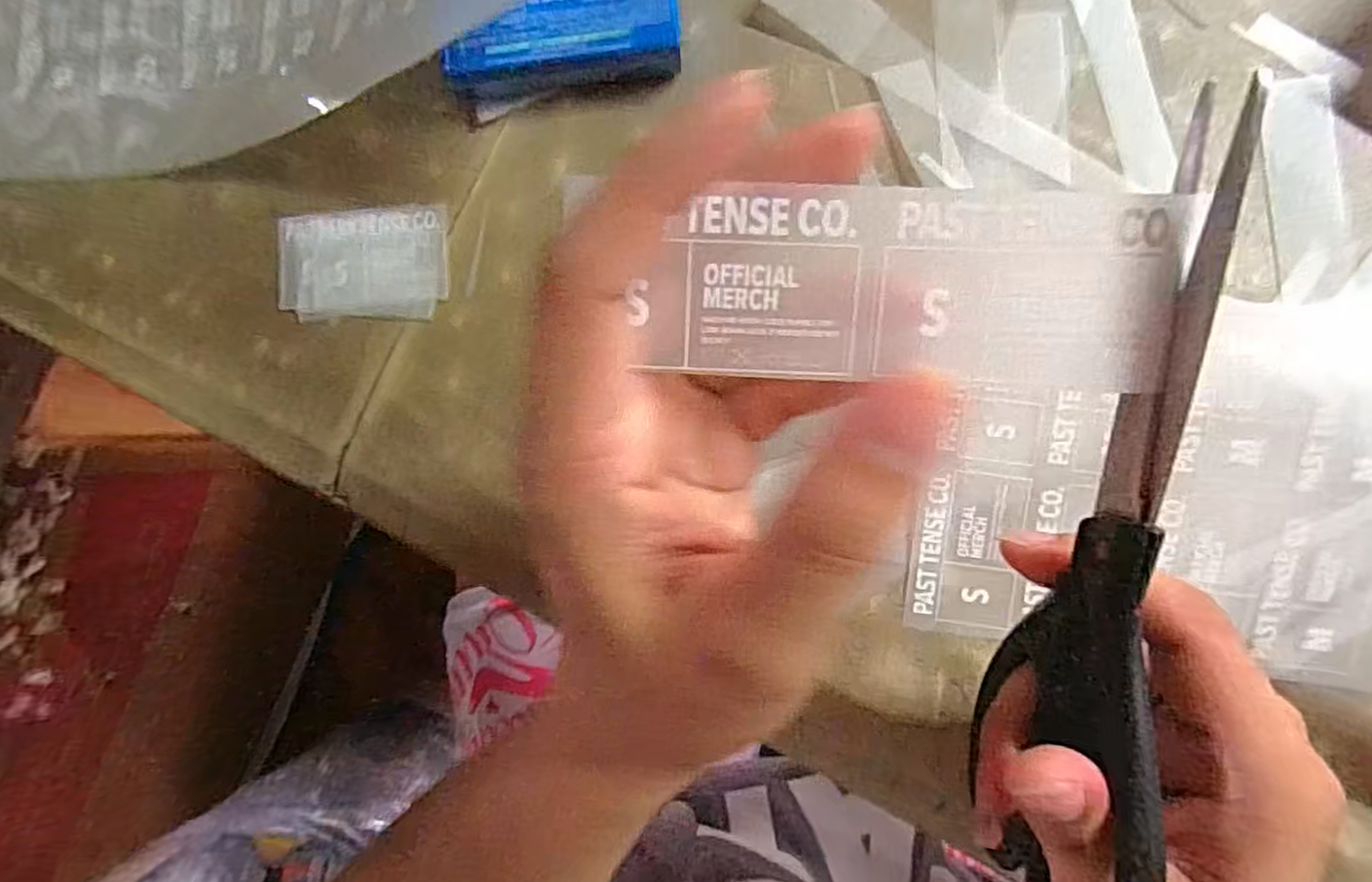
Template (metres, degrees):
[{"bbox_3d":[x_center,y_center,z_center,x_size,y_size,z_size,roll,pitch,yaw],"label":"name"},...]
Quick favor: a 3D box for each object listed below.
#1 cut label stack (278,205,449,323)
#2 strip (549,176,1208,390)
[{"bbox_3d":[-0.127,-0.069,0.276,0.070,0.004,0.042,0,89,7],"label":"cut label stack"},{"bbox_3d":[0.038,-0.031,0.141,0.116,0.004,0.037,3,104,3],"label":"strip"}]

